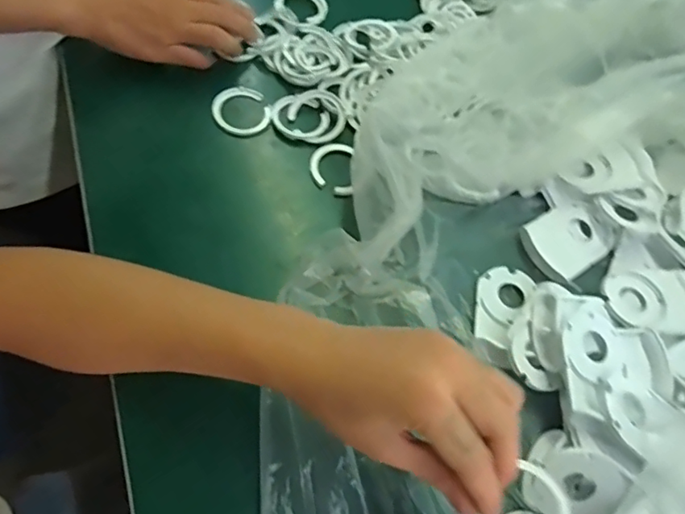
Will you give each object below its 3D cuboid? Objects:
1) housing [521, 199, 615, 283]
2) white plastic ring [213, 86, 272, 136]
[{"bbox_3d":[0.199,-0.016,0.464,0.083,0.015,0.058,-29,72,-22],"label":"housing"},{"bbox_3d":[-0.091,-0.132,0.476,0.049,0.009,0.051,-11,62,-18],"label":"white plastic ring"}]

